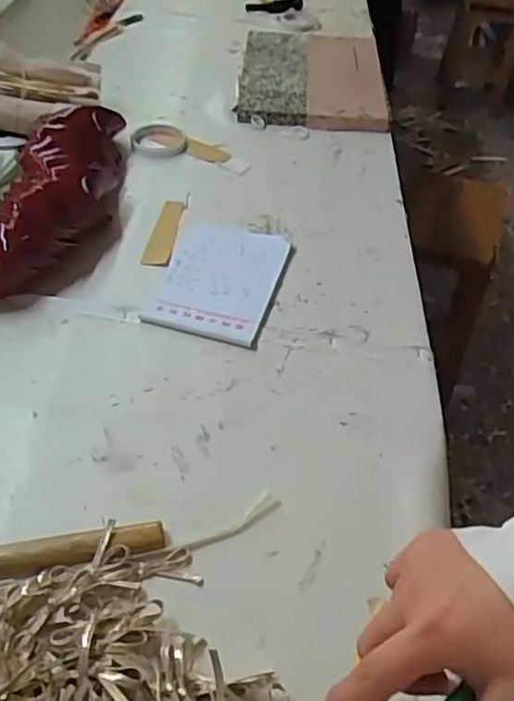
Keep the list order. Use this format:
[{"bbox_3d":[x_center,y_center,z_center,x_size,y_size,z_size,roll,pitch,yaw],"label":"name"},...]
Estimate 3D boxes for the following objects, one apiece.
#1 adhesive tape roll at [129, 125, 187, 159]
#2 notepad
[{"bbox_3d":[-0.167,-0.356,1.114,0.090,0.021,0.094,3,45,-3],"label":"adhesive tape roll"},{"bbox_3d":[-0.051,-0.102,0.866,0.157,0.009,0.219,14,46,8],"label":"notepad"}]

